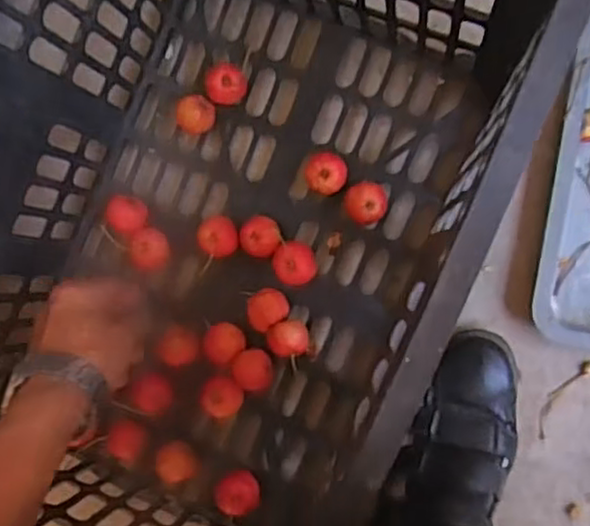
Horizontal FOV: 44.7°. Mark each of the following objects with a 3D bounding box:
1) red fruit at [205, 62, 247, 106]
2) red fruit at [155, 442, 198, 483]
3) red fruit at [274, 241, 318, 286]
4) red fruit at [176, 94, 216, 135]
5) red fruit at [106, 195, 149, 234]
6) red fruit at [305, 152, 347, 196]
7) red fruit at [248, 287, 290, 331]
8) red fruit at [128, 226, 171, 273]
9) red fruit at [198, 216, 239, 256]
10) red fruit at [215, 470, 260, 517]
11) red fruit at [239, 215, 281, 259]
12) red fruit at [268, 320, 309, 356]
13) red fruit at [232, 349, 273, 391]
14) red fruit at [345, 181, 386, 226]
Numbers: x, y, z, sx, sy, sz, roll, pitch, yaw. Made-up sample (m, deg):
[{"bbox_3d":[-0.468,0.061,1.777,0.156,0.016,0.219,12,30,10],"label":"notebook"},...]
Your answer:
[{"bbox_3d":[-0.057,-0.149,0.605,0.031,0.032,0.032,0,87,9],"label":"red fruit"},{"bbox_3d":[-0.099,0.166,0.596,0.025,0.028,0.033,-38,86,8],"label":"red fruit"},{"bbox_3d":[0.001,0.000,0.596,0.033,0.034,0.035,0,87,9],"label":"red fruit"},{"bbox_3d":[-0.081,-0.124,0.604,0.029,0.029,0.032,40,97,5],"label":"red fruit"},{"bbox_3d":[-0.140,-0.041,0.612,0.032,0.028,0.031,0,92,8],"label":"red fruit"},{"bbox_3d":[0.026,-0.073,0.591,0.032,0.038,0.035,0,87,9],"label":"red fruit"},{"bbox_3d":[-0.022,0.037,0.601,0.032,0.030,0.031,0,92,8],"label":"red fruit"},{"bbox_3d":[-0.123,-0.012,0.613,0.030,0.026,0.036,-9,91,8],"label":"red fruit"},{"bbox_3d":[-0.062,-0.023,0.604,0.032,0.033,0.031,0,87,9],"label":"red fruit"},{"bbox_3d":[-0.046,0.188,0.593,0.035,0.027,0.035,0,87,9],"label":"red fruit"},{"bbox_3d":[-0.026,-0.022,0.602,0.033,0.035,0.033,0,87,9],"label":"red fruit"},{"bbox_3d":[-0.004,0.062,0.599,0.032,0.030,0.029,0,92,8],"label":"red fruit"},{"bbox_3d":[-0.033,0.087,0.597,0.032,0.033,0.033,0,87,9],"label":"red fruit"},{"bbox_3d":[0.058,-0.048,0.585,0.032,0.033,0.032,0,87,9],"label":"red fruit"}]

